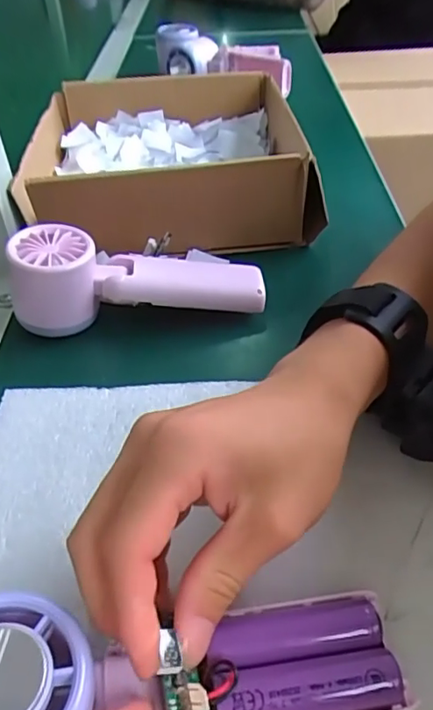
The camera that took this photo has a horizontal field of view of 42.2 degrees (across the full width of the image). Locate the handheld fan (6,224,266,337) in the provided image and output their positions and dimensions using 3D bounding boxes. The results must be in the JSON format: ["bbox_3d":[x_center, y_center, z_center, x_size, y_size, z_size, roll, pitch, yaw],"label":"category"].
[{"bbox_3d":[-0.050,-0.058,0.371,0.160,0.052,0.056,-7,43,-4],"label":"handheld fan"}]

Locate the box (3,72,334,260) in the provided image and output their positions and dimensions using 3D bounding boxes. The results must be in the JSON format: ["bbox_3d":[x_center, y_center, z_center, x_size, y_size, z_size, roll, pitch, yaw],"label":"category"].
[{"bbox_3d":[-0.042,-0.174,0.493,0.220,0.074,0.214,-7,43,-3],"label":"box"}]

